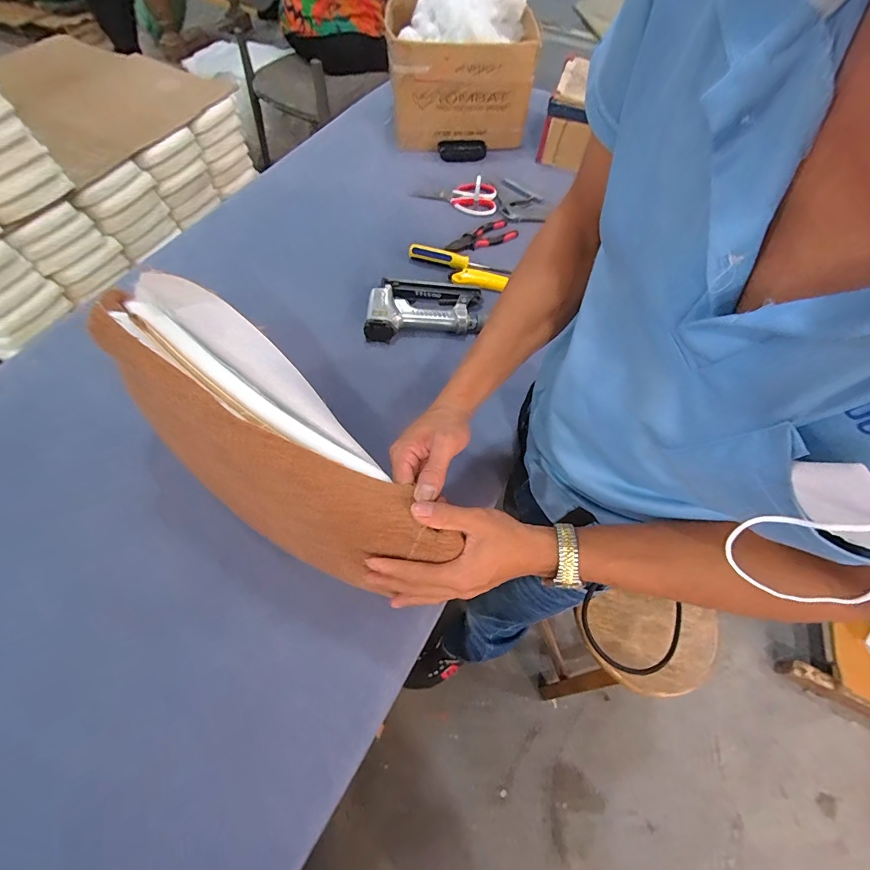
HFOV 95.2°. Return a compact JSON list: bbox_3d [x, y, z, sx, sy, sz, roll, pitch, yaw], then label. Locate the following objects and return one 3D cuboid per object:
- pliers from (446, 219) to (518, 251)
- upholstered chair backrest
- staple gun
[{"bbox_3d":[0.094,-0.391,0.796,0.152,0.021,0.061,-31,68,-19],"label":"pliers"},{"bbox_3d":[-0.178,0.007,0.415,0.377,0.177,0.124,42,62,5],"label":"upholstered chair backrest"},{"bbox_3d":[-0.020,-0.213,0.695,0.194,0.054,0.115,-3,62,-5],"label":"staple gun"}]

